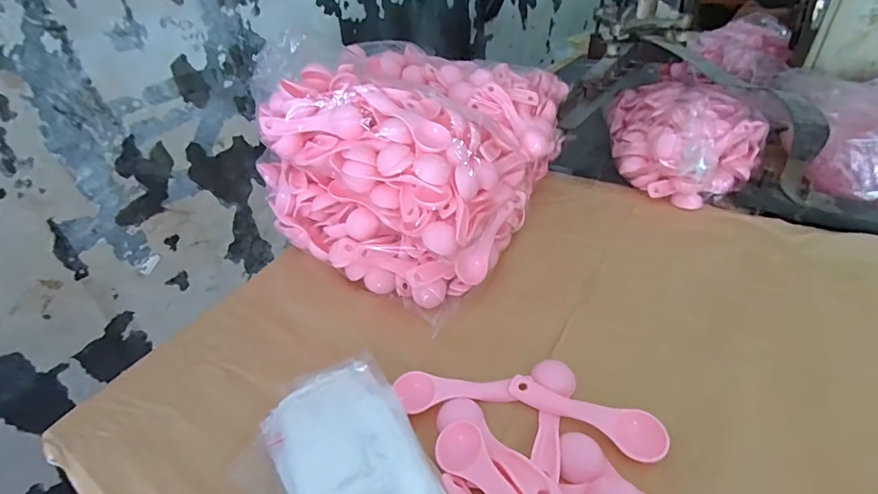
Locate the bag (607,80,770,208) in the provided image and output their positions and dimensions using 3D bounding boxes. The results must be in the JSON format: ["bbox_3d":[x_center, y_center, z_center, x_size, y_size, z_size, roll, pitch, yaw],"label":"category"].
[{"bbox_3d":[0.334,-0.159,0.639,0.198,0.096,0.262,14,39,23],"label":"bag"}]

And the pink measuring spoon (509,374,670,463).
[{"bbox_3d":[0.109,0.125,0.341,0.111,0.014,0.033,16,39,29],"label":"pink measuring spoon"}]

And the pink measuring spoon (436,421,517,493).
[{"bbox_3d":[0.039,0.156,0.296,0.029,0.015,0.111,-28,40,-31],"label":"pink measuring spoon"}]

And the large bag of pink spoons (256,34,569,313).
[{"bbox_3d":[-0.013,-0.130,0.580,0.281,0.182,0.382,15,38,27],"label":"large bag of pink spoons"}]

